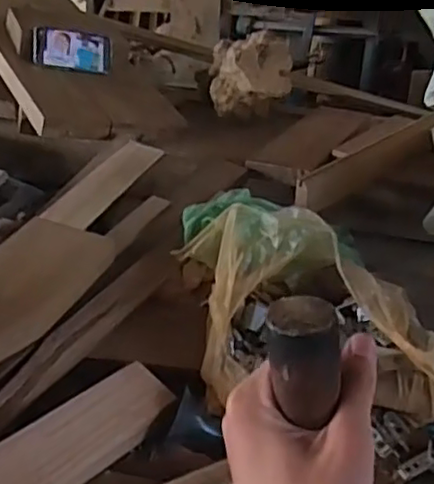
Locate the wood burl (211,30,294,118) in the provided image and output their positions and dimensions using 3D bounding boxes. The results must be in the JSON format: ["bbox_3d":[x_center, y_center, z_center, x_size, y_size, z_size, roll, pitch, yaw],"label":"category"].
[{"bbox_3d":[0.062,-0.308,1.216,0.147,0.148,0.145,1,31,0],"label":"wood burl"}]

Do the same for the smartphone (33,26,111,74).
[{"bbox_3d":[-0.273,-0.363,1.212,0.144,0.080,0.013,5,-7,-21],"label":"smartphone"}]

